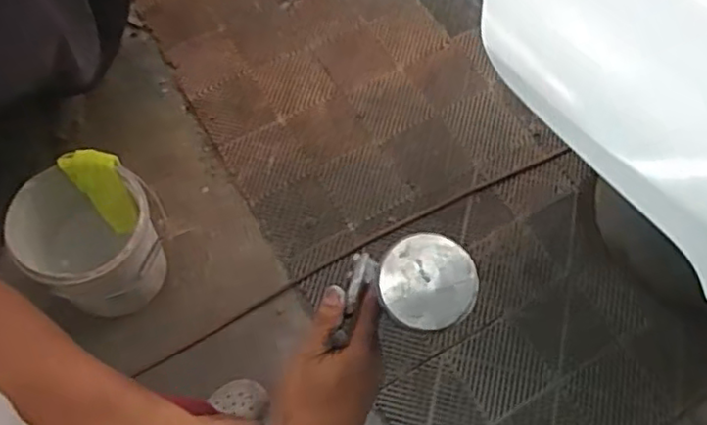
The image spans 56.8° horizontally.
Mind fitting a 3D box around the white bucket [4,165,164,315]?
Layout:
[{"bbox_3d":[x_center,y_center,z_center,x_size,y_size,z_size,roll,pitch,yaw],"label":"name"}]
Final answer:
[{"bbox_3d":[-0.587,0.092,1.524,0.290,0.326,0.290,0,63,0],"label":"white bucket"}]

